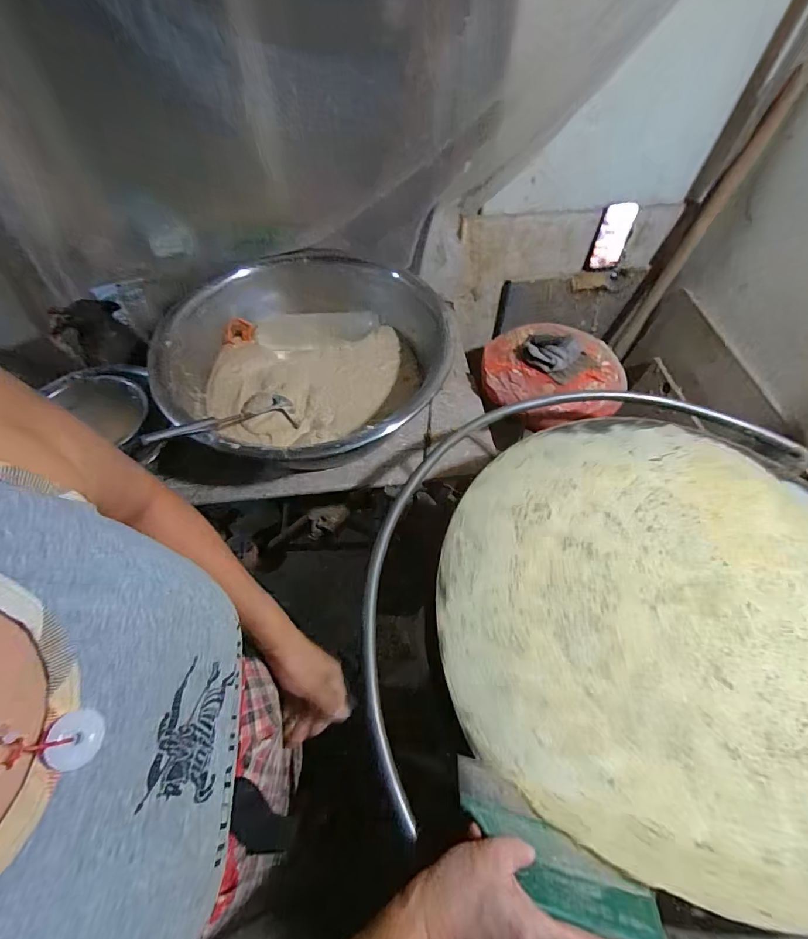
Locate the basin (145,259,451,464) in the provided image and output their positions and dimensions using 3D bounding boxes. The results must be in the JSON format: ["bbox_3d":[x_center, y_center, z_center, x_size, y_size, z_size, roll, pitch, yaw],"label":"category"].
[{"bbox_3d":[-0.231,-0.242,0.913,0.597,0.158,0.578,0,57,0],"label":"basin"}]

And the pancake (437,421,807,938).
[{"bbox_3d":[0.359,0.160,0.528,0.591,0.037,0.558,1,57,-2],"label":"pancake"}]

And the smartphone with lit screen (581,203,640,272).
[{"bbox_3d":[0.527,-0.588,1.060,0.087,0.157,0.010,4,41,-3],"label":"smartphone with lit screen"}]

